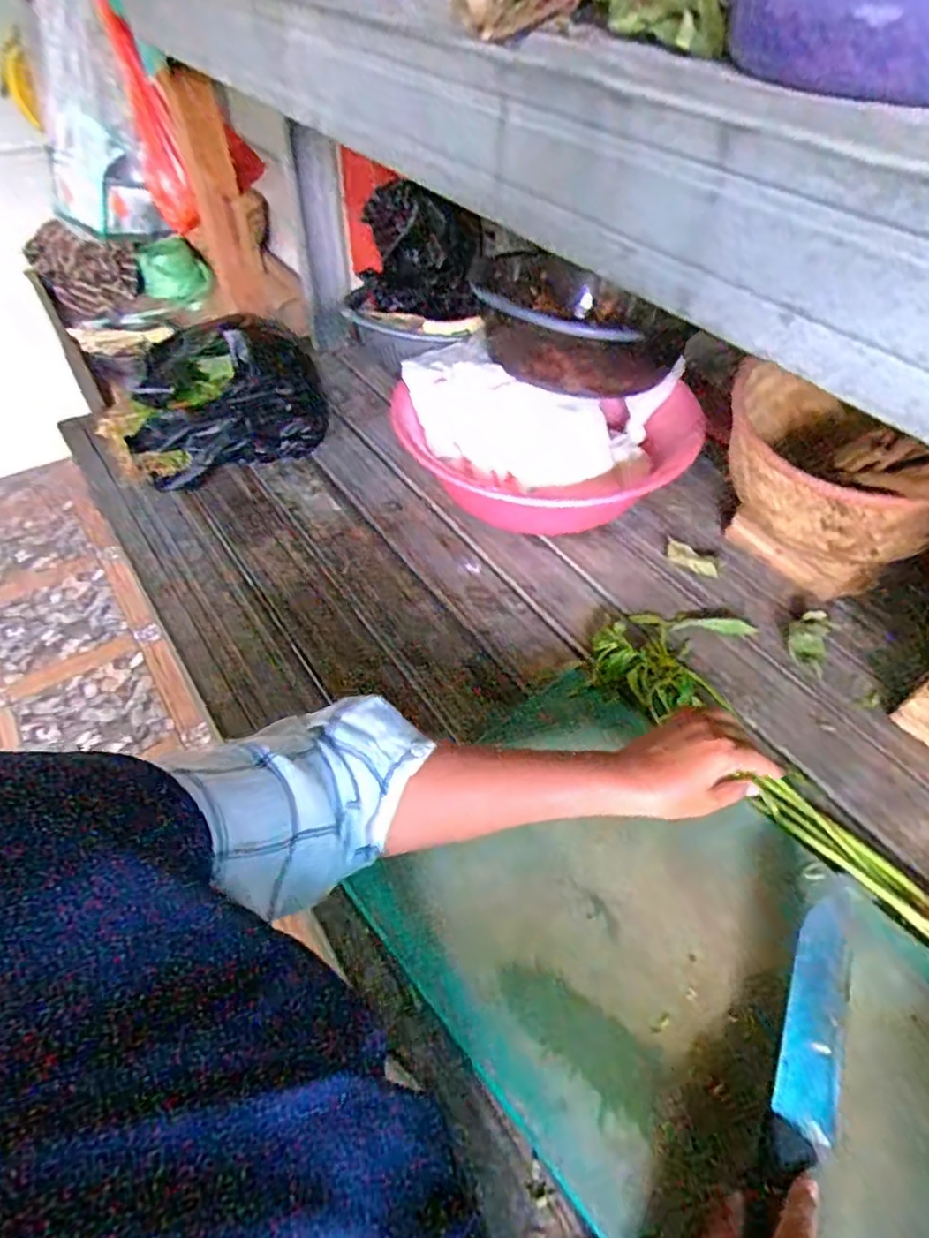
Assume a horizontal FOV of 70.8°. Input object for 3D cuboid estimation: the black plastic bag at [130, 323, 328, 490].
[{"bbox_3d":[-0.296,-0.267,0.810,0.237,0.167,0.123,-26,54,-21],"label":"black plastic bag"}]

